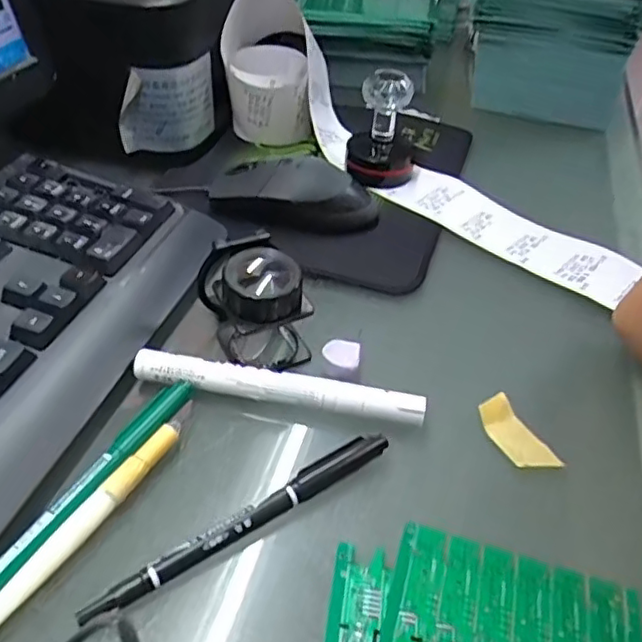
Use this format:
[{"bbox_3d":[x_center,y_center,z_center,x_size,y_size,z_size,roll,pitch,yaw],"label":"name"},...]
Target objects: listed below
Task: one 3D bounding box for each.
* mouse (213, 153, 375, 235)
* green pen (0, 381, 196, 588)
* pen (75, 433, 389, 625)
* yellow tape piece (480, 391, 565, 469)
[{"bbox_3d":[-0.018,-0.088,0.417,0.113,0.035,0.052,3,41,-1],"label":"mouse"},{"bbox_3d":[-0.099,0.073,0.254,0.012,0.011,0.139,23,45,21],"label":"green pen"},{"bbox_3d":[-0.028,0.081,0.251,0.137,0.011,0.012,-25,49,-29],"label":"pen"},{"bbox_3d":[0.094,0.054,0.294,0.020,0.009,0.042,-19,46,-24],"label":"yellow tape piece"}]

